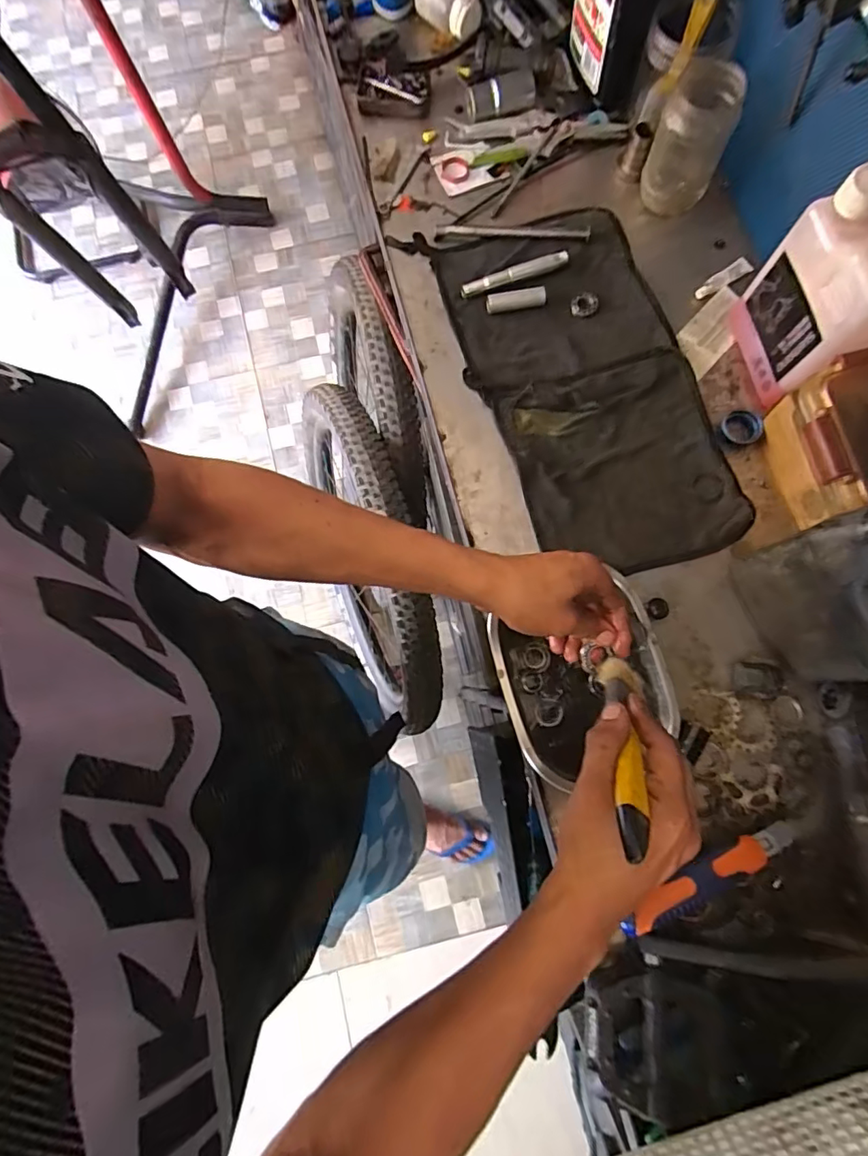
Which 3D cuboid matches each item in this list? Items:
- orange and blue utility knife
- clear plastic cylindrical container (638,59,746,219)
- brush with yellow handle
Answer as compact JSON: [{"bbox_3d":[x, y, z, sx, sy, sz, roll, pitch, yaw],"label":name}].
[{"bbox_3d":[0.242,0.264,0.468,0.170,0.030,0.029,-28,79,-5],"label":"orange and blue utility knife"},{"bbox_3d":[0.277,-0.473,0.574,0.072,0.126,0.071,0,78,1],"label":"clear plastic cylindrical container"},{"bbox_3d":[0.134,0.117,0.369,0.027,0.017,0.163,17,34,3],"label":"brush with yellow handle"}]

